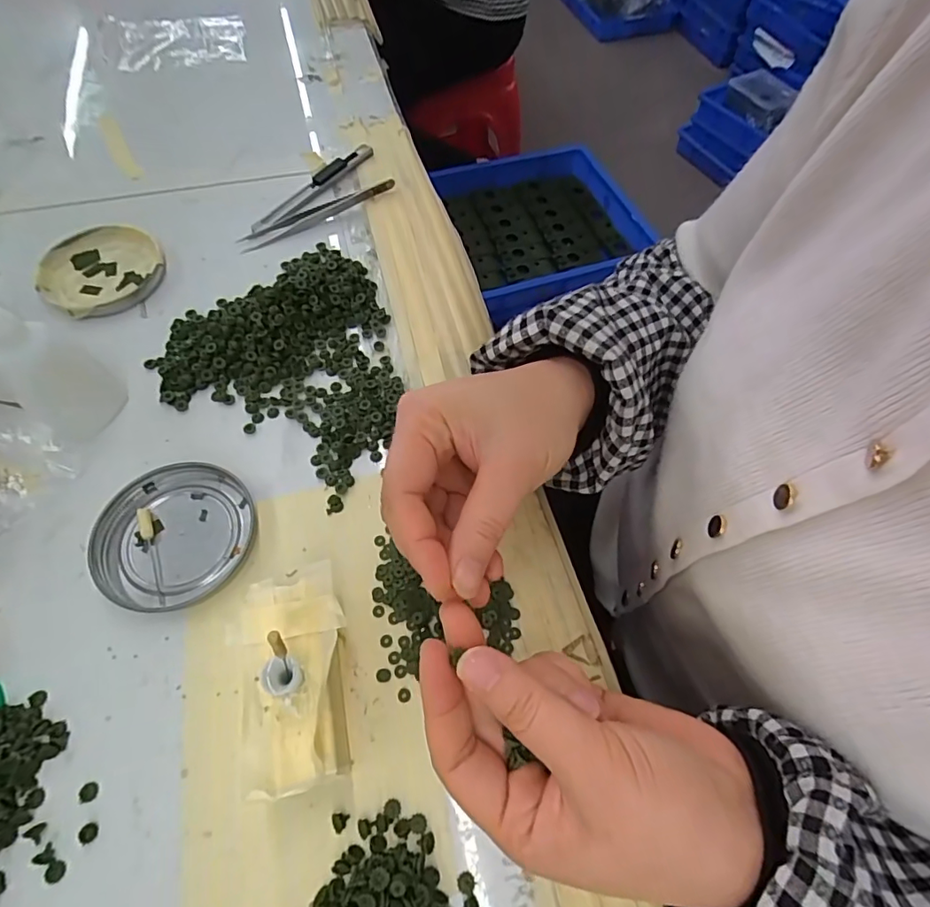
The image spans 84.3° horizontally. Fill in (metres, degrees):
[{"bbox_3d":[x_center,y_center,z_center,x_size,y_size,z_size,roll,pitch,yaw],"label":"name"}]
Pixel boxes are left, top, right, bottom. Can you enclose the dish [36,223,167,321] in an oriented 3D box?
[{"bbox_3d":[-0.254,-0.129,0.359,0.077,0.008,0.081,1,61,-2],"label":"dish"}]

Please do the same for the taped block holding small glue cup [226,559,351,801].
[{"bbox_3d":[-0.072,0.098,0.227,0.048,0.038,0.087,-16,63,-11],"label":"taped block holding small glue cup"}]

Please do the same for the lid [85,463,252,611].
[{"bbox_3d":[-0.153,0.042,0.270,0.077,0.008,0.076,1,61,-2],"label":"lid"}]

